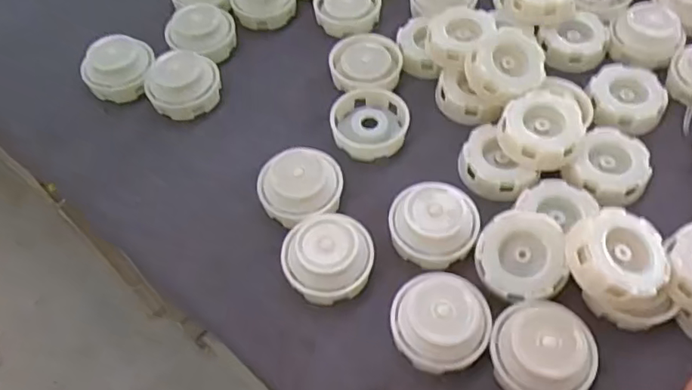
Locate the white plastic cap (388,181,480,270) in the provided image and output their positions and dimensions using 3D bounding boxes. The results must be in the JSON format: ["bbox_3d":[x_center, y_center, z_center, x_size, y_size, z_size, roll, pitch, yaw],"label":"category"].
[{"bbox_3d":[0.066,0.021,0.434,0.066,0.033,0.056,6,52,9],"label":"white plastic cap"}]

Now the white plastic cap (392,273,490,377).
[{"bbox_3d":[0.064,0.085,0.390,0.064,0.033,0.059,-2,52,3],"label":"white plastic cap"}]

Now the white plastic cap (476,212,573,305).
[{"bbox_3d":[0.124,0.043,0.406,0.060,0.015,0.060,-3,76,12],"label":"white plastic cap"}]

